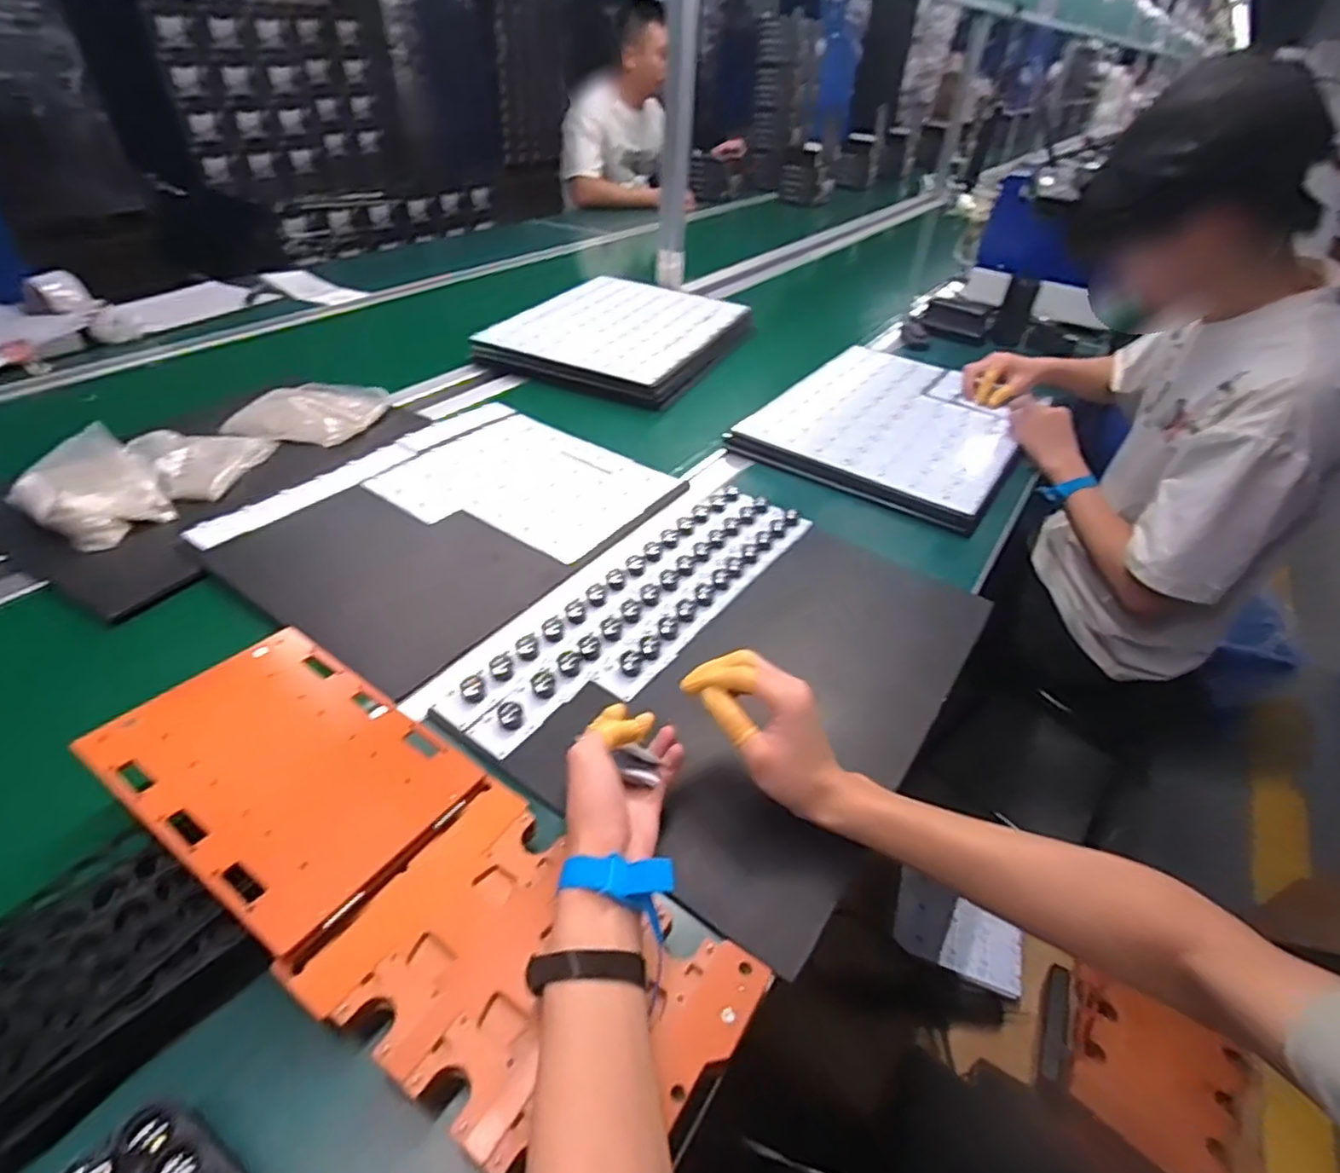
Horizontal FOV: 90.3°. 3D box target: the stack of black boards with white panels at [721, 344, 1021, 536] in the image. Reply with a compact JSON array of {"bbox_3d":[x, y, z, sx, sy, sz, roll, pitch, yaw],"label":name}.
[{"bbox_3d":[0.362,-0.272,1.068,0.372,0.035,0.475,25,44,23],"label":"stack of black boards with white panels"}]

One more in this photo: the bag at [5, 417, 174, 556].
[{"bbox_3d":[-0.669,-0.113,0.771,0.170,0.054,0.124,28,45,26],"label":"bag"}]

